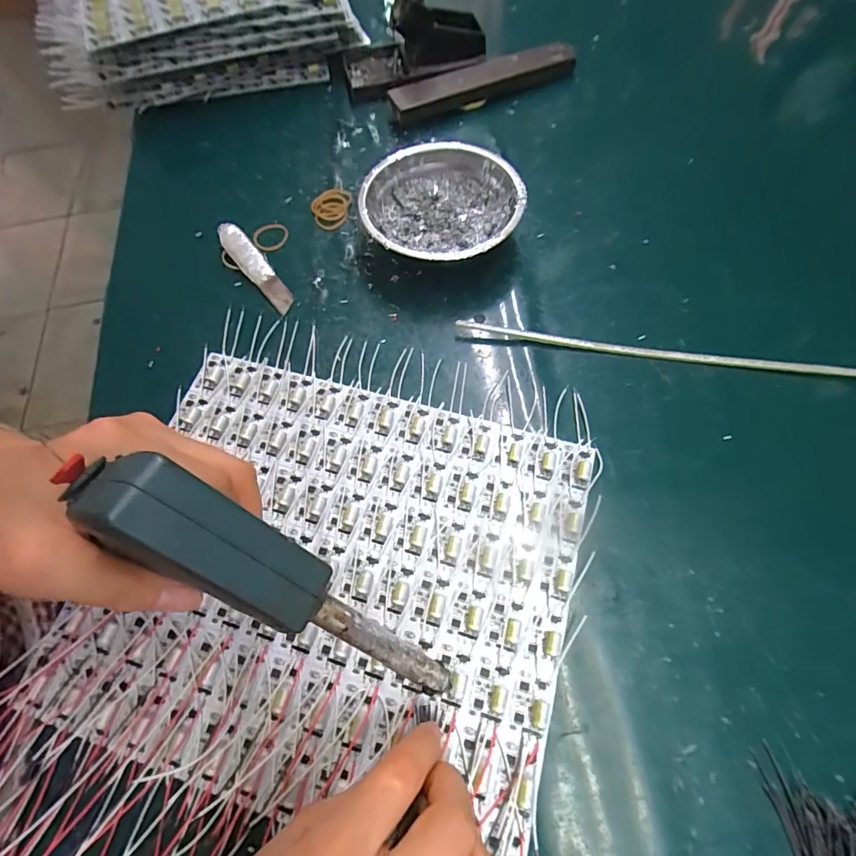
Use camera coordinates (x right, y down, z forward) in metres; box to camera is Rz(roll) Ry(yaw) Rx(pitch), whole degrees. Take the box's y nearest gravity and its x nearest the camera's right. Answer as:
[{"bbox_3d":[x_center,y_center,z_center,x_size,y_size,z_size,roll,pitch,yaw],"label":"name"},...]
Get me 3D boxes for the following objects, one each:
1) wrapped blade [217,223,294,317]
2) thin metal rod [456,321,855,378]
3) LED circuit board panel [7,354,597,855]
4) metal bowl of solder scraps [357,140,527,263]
[{"bbox_3d":[-0.147,-0.137,0.372,0.022,0.014,0.106,-37,69,-13],"label":"wrapped blade"},{"bbox_3d":[0.160,-0.056,0.315,0.275,0.007,0.011,8,67,7],"label":"thin metal rod"},{"bbox_3d":[-0.058,0.088,0.269,0.282,0.010,0.243,13,67,8],"label":"LED circuit board panel"},{"bbox_3d":[0.012,-0.174,0.364,0.124,0.049,0.120,-1,66,2],"label":"metal bowl of solder scraps"}]

